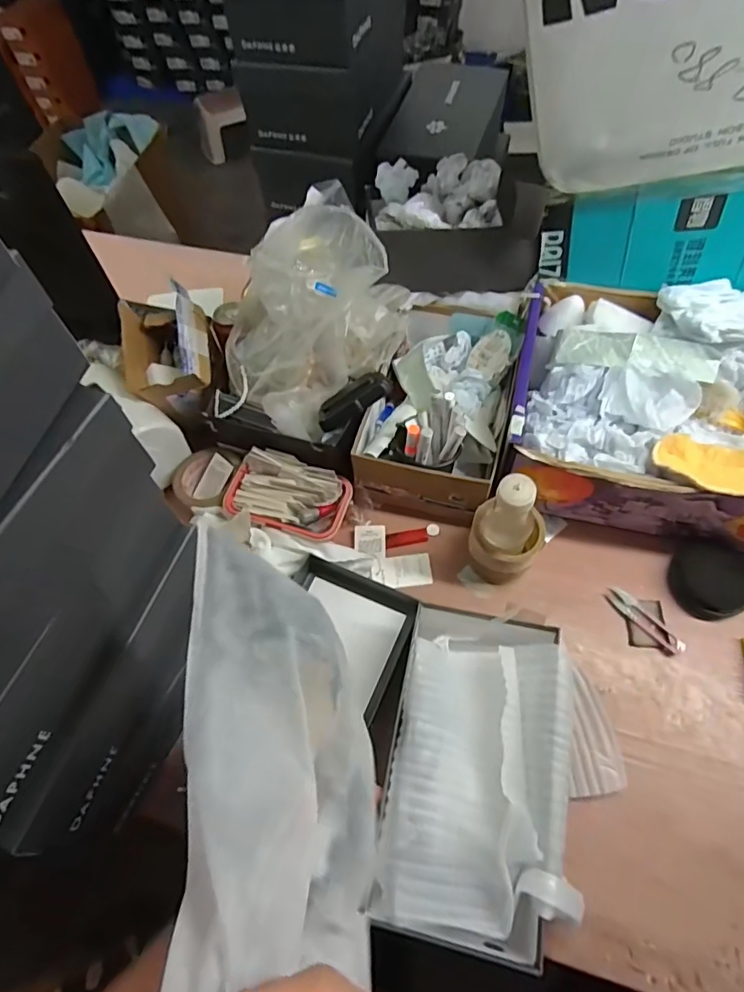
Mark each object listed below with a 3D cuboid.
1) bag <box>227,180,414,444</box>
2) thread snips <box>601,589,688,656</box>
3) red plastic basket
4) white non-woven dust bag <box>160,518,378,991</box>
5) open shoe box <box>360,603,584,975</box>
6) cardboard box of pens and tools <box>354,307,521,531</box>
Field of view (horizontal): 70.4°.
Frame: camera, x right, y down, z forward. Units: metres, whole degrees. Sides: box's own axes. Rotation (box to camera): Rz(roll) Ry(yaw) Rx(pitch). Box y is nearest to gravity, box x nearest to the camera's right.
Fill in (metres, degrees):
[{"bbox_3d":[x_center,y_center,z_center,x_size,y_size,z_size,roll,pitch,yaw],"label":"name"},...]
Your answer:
[{"bbox_3d":[-0.080,-0.254,0.718,0.276,0.156,0.212,-40,66,-17],"label":"bag"},{"bbox_3d":[0.338,0.156,0.655,0.027,0.015,0.102,-35,64,-15],"label":"thread snips"},{"bbox_3d":[-0.116,0.003,0.723,0.162,0.066,0.096,18,63,13],"label":"red plastic basket"},{"bbox_3d":[-0.057,0.172,0.321,0.103,0.128,0.283,-3,61,2],"label":"white non-woven dust bag"},{"bbox_3d":[0.111,0.281,0.550,0.176,0.091,0.291,9,62,9],"label":"open shoe box"},{"bbox_3d":[0.099,-0.141,0.753,0.181,0.139,0.314,12,62,10],"label":"cardboard box of pens and tools"}]

